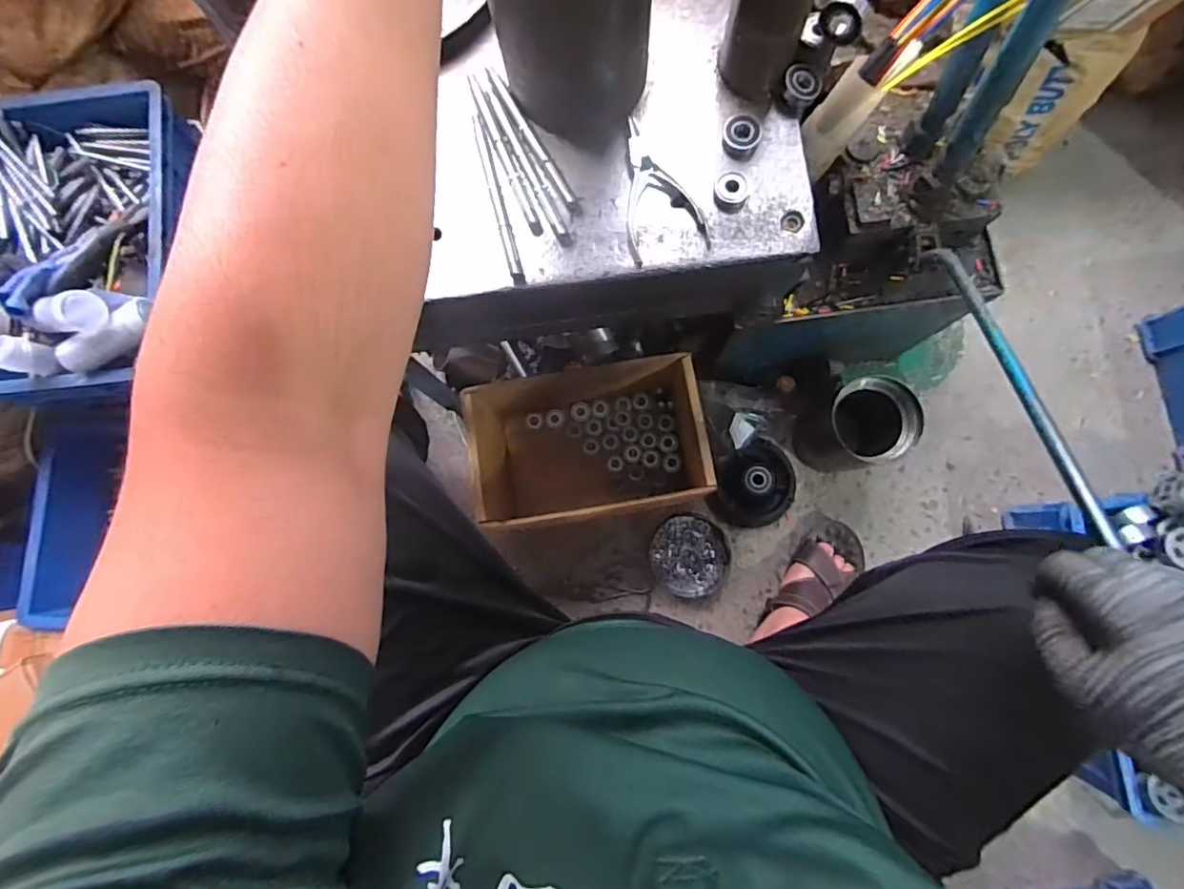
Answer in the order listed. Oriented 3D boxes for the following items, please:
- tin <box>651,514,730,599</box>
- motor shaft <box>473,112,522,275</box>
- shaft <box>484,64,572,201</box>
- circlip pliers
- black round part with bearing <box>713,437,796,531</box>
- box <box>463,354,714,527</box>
[{"bbox_3d":[0.156,0.179,0.891,0.118,0.029,0.124,0,82,2],"label":"tin"},{"bbox_3d":[-0.088,-0.230,0.513,0.010,0.007,0.158,-16,81,0],"label":"motor shaft"},{"bbox_3d":[-0.059,-0.288,0.518,0.010,0.006,0.156,-30,82,-2],"label":"shaft"},{"bbox_3d":[0.063,-0.231,0.506,0.072,0.014,0.133,-6,82,1],"label":"circlip pliers"},{"bbox_3d":[0.258,0.059,0.873,0.124,0.064,0.134,0,82,2],"label":"black round part with bearing"},{"bbox_3d":[-0.004,0.007,0.816,0.303,0.196,0.193,-11,82,1],"label":"box"}]

